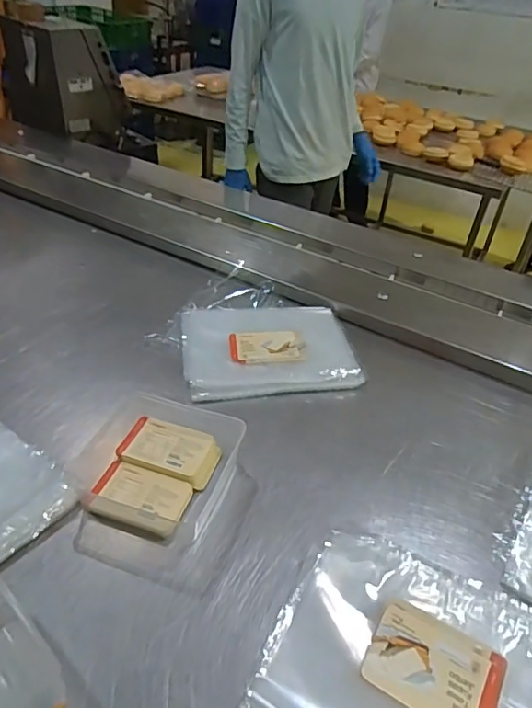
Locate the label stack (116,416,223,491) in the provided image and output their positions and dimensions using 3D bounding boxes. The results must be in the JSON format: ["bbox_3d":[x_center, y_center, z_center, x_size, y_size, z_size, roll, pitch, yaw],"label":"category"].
[{"bbox_3d":[-0.145,0.147,0.792,0.145,0.028,0.093,13,38,12],"label":"label stack"}]

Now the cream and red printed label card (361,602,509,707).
[{"bbox_3d":[0.179,0.337,0.556,0.132,0.004,0.093,22,53,21],"label":"cream and red printed label card"}]

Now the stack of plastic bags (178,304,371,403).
[{"bbox_3d":[0.002,-0.017,1.028,0.322,0.023,0.281,-3,38,-9],"label":"stack of plastic bags"}]

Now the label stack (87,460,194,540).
[{"bbox_3d":[-0.176,0.203,0.729,0.126,0.019,0.089,12,38,11],"label":"label stack"}]

